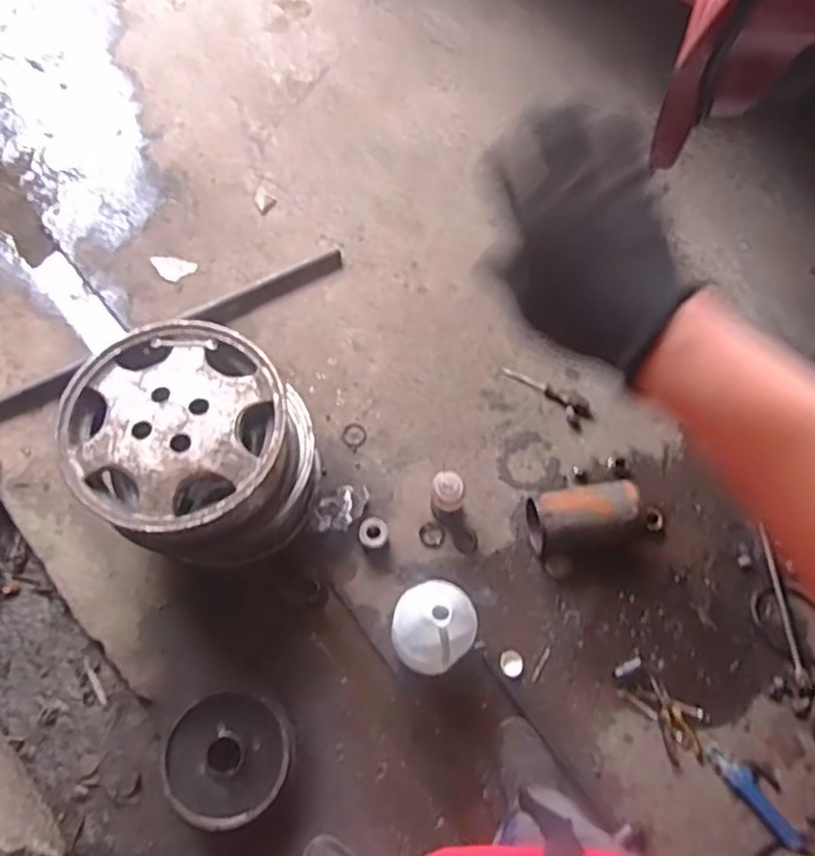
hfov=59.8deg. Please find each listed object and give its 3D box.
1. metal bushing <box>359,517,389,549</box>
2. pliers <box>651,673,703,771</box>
[{"bbox_3d":[-0.068,0.213,1.436,0.057,0.022,0.060,1,67,-1],"label":"metal bushing"},{"bbox_3d":[0.498,0.543,1.317,0.062,0.013,0.152,-7,68,-5],"label":"pliers"}]

